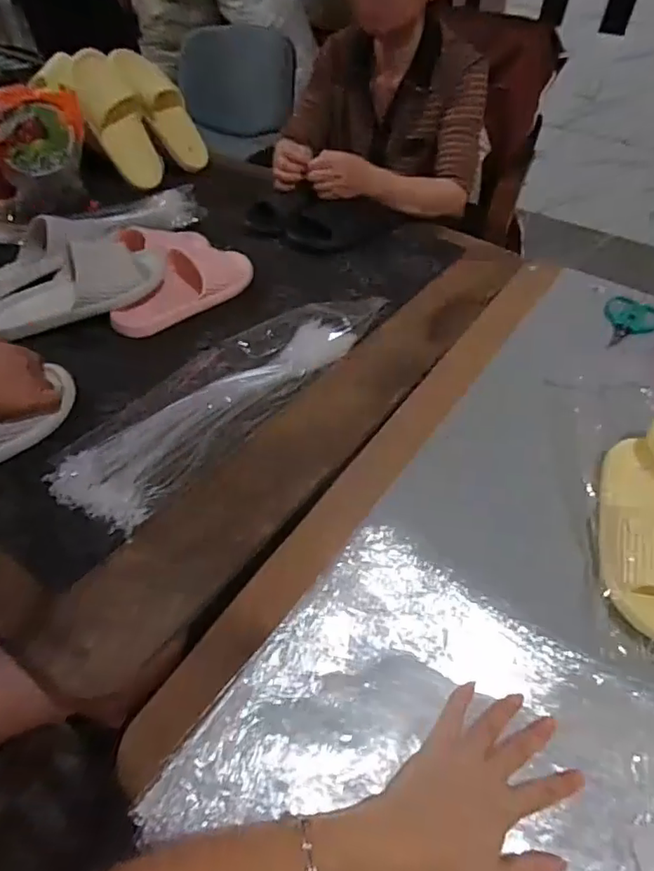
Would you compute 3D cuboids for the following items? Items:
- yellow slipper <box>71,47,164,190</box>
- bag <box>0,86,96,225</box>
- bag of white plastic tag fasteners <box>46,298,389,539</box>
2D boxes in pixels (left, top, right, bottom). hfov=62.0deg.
[{"bbox_3d":[-0.432,-0.628,1.098,0.071,0.259,0.120,6,37,48],"label":"yellow slipper"},{"bbox_3d":[-0.495,-0.481,0.949,0.163,0.201,0.073,-17,50,-18],"label":"bag"},{"bbox_3d":[-0.109,-0.065,0.675,0.129,0.044,0.472,31,53,23],"label":"bag of white plastic tag fasteners"}]

